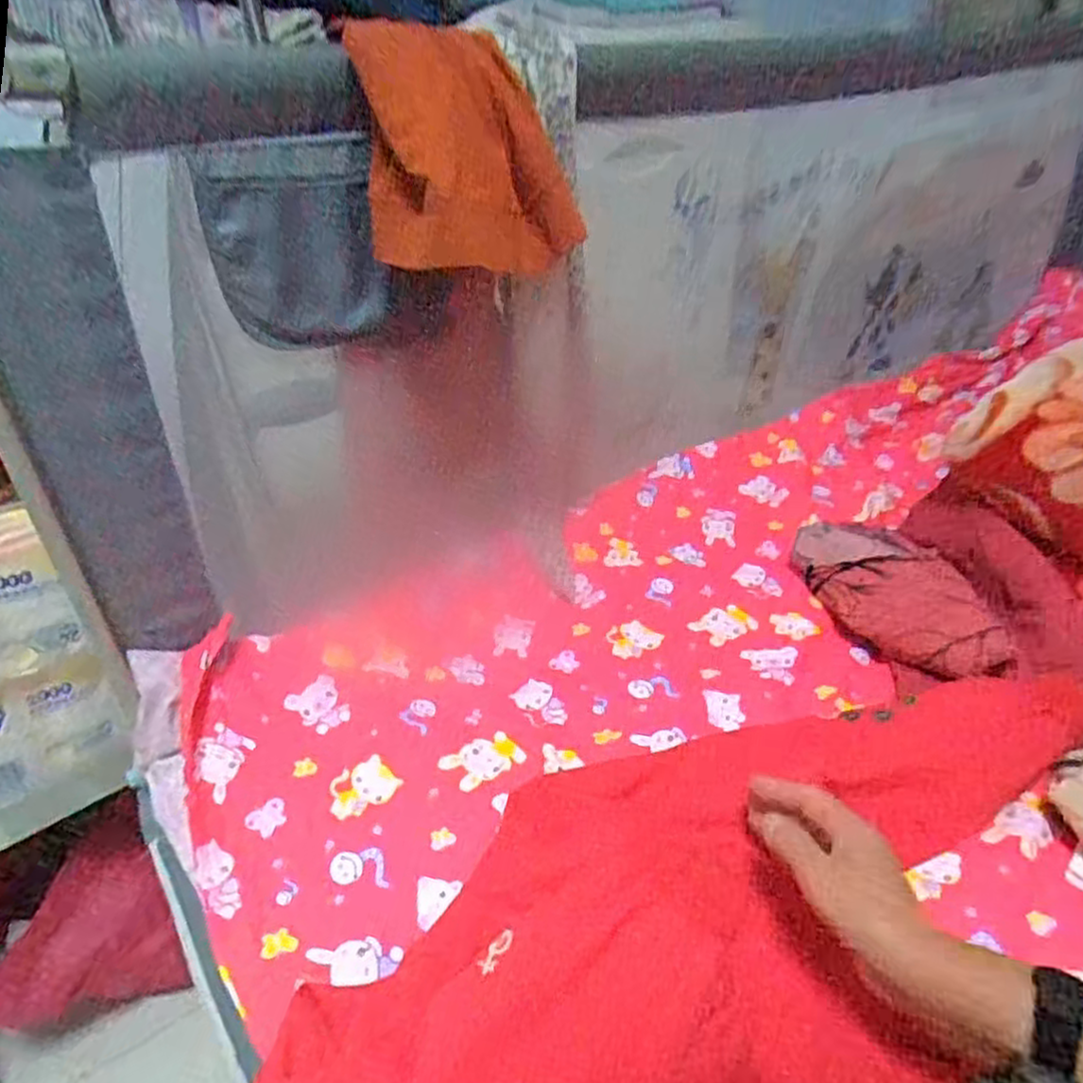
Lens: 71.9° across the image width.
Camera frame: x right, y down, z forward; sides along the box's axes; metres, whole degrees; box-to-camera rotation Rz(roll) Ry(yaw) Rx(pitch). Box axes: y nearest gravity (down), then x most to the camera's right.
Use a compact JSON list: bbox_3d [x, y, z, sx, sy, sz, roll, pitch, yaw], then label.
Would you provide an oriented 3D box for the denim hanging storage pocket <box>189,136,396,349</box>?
[{"bbox_3d":[-0.179,-0.220,0.555,0.125,0.140,0.023,-18,37,-21],"label":"denim hanging storage pocket"}]

